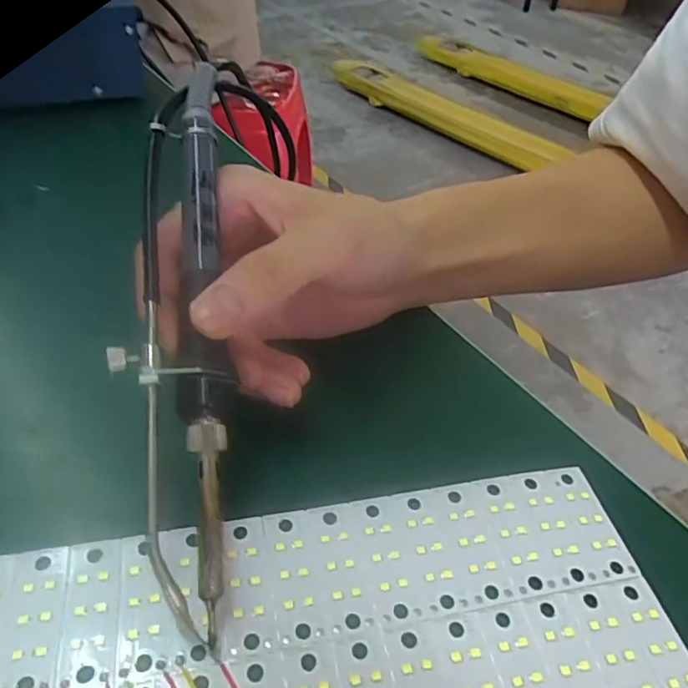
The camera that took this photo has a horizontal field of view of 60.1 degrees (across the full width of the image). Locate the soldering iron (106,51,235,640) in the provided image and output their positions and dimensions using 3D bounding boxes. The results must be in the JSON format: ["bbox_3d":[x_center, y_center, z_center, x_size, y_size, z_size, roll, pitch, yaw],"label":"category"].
[{"bbox_3d":[-0.058,-0.011,0.207,0.032,0.025,0.209,-3,70,-9],"label":"soldering iron"}]

